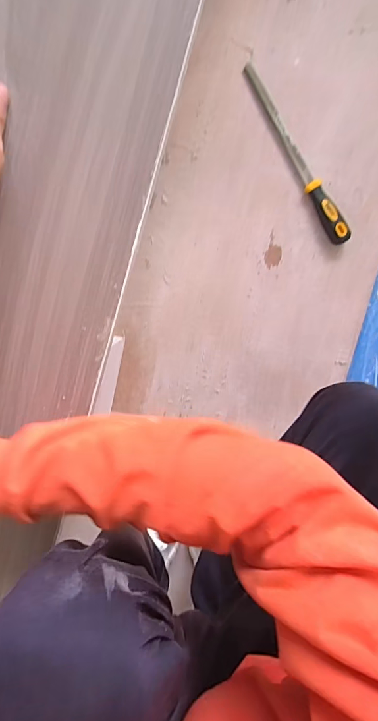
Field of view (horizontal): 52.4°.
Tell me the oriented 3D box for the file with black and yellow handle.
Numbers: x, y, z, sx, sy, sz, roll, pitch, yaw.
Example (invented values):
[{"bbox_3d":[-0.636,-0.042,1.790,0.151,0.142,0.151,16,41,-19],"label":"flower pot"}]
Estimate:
[{"bbox_3d":[0.172,-0.321,0.599,0.033,0.027,0.301,-30,98,1],"label":"file with black and yellow handle"}]

